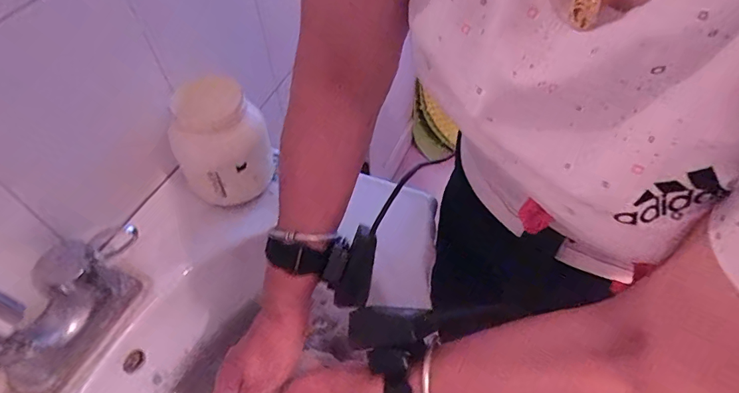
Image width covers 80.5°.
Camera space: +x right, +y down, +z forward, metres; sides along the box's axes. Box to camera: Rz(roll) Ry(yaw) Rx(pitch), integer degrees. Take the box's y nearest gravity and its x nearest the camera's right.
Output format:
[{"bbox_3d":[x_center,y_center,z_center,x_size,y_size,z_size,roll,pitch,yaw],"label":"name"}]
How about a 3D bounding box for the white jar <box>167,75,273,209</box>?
[{"bbox_3d":[-0.173,-0.061,0.510,0.104,0.153,0.096,-1,53,2],"label":"white jar"}]

